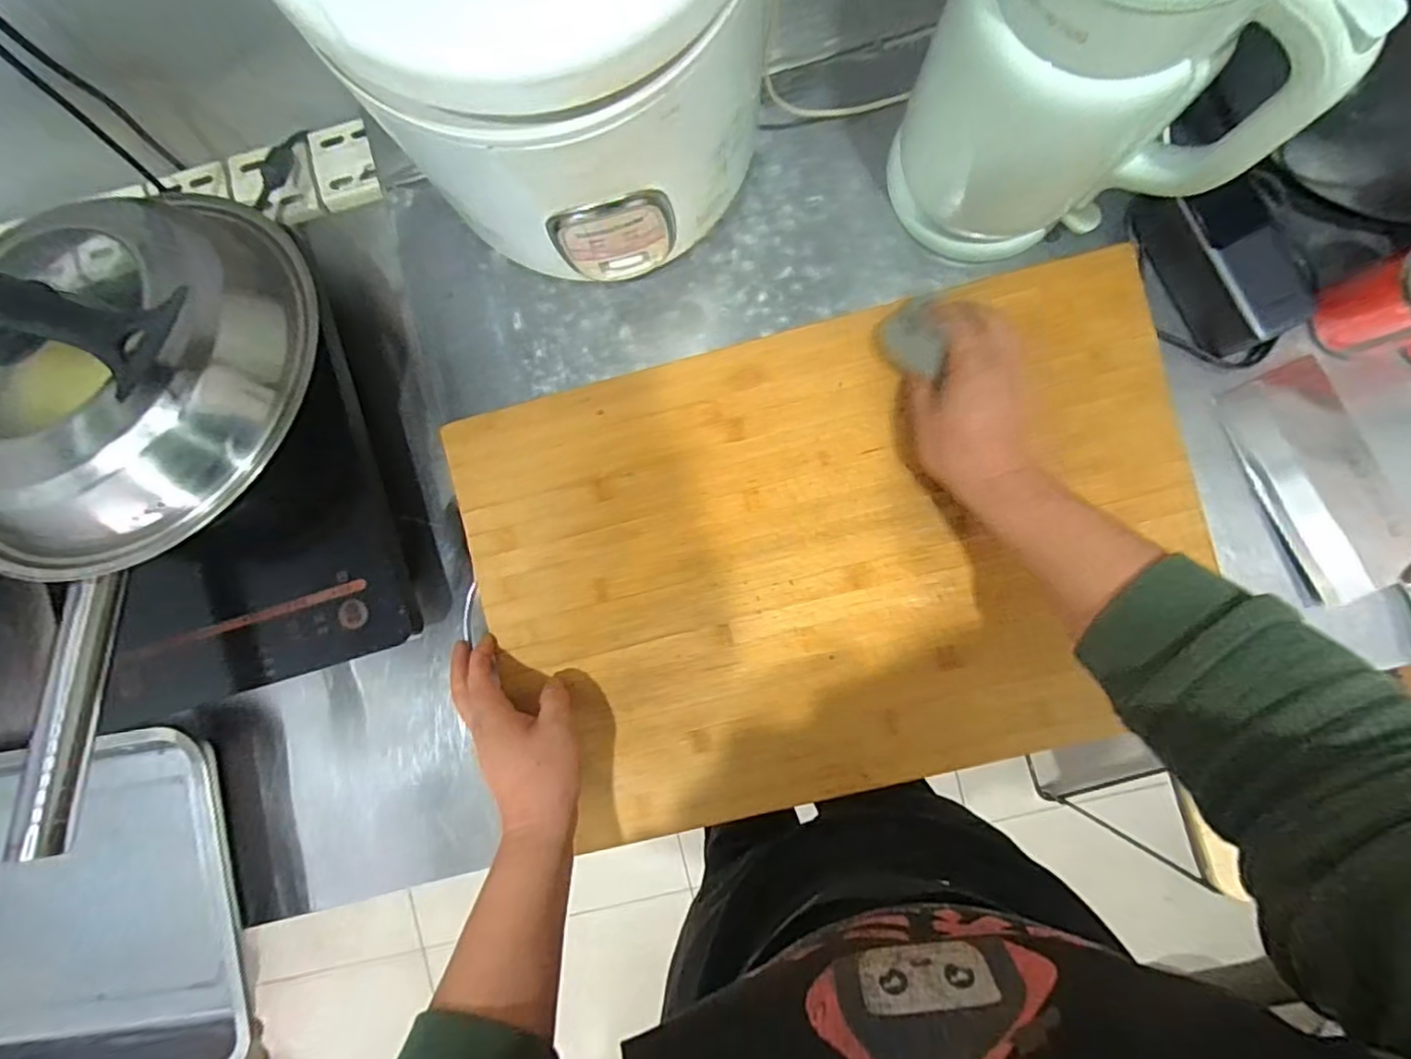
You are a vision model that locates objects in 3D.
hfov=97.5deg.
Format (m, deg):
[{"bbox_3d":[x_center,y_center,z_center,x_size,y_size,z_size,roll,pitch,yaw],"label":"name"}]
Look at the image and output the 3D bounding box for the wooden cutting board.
[{"bbox_3d":[0.099,0.025,0.495,0.549,0.034,0.366,-14,86,2],"label":"wooden cutting board"}]

